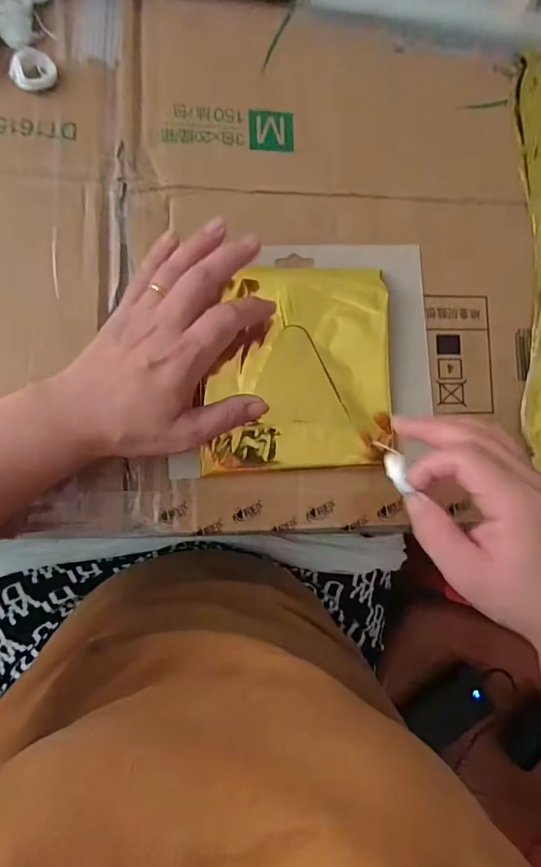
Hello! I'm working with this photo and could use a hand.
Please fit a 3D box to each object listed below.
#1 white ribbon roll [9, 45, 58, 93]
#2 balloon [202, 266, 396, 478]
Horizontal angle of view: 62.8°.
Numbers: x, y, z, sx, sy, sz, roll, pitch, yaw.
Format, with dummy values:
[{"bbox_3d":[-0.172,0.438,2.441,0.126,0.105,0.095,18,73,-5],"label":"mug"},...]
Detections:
[{"bbox_3d":[-0.167,-0.255,0.311,0.027,0.014,0.022,2,84,-6],"label":"white ribbon roll"},{"bbox_3d":[0.019,-0.047,0.310,0.129,0.020,0.141,-3,84,-7],"label":"balloon"}]

